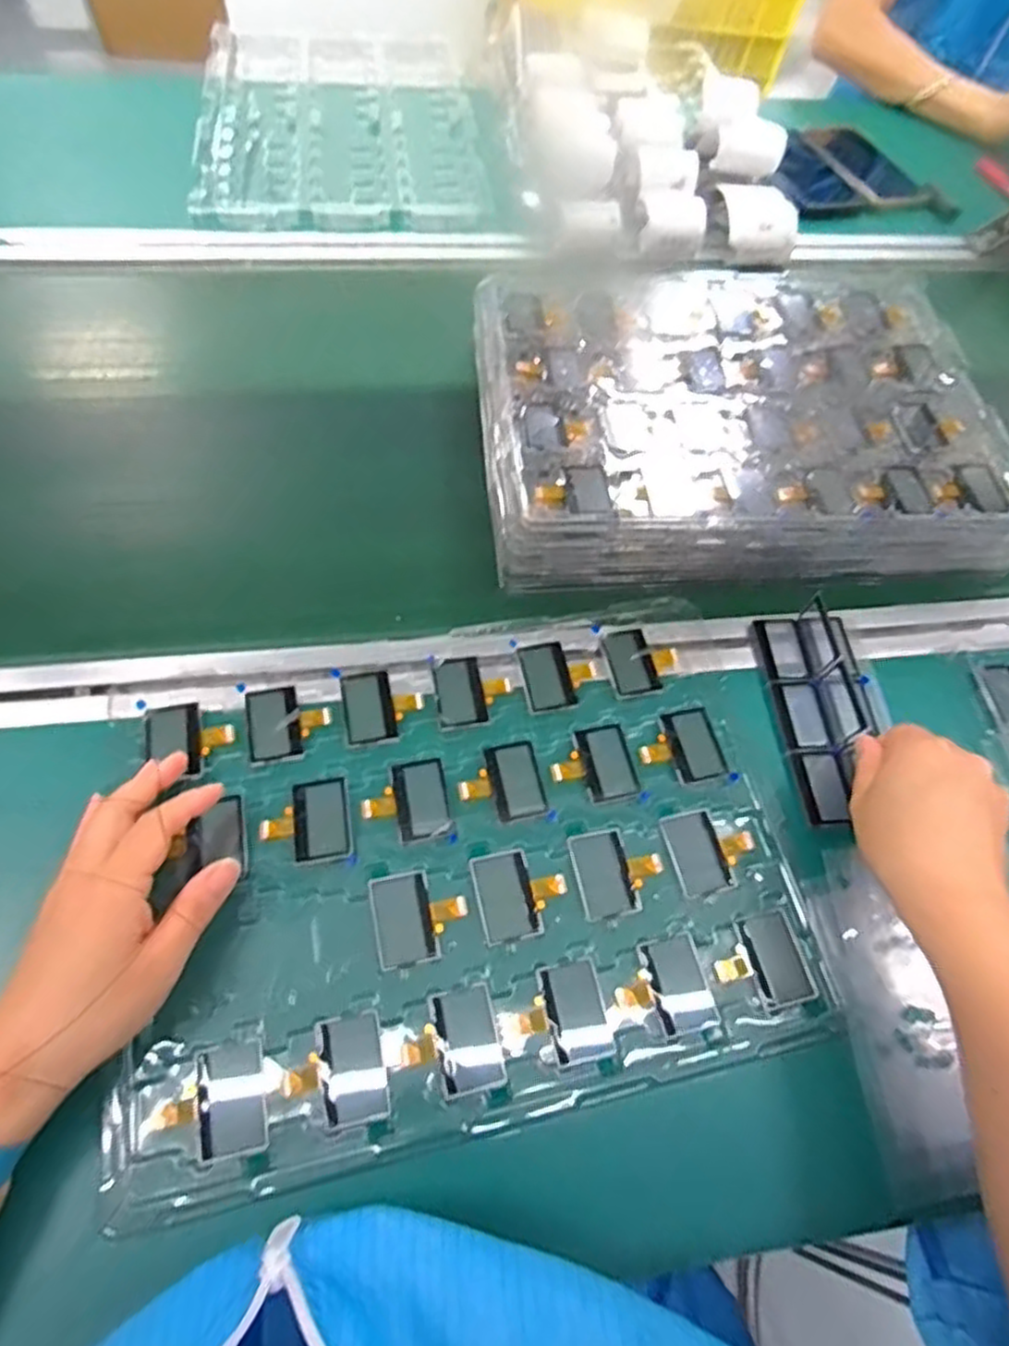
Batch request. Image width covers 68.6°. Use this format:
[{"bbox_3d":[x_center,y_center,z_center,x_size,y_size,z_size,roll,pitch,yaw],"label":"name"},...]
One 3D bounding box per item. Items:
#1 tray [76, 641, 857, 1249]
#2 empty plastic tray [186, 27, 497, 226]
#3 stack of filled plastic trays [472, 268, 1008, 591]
[{"bbox_3d":[-0.023,0.102,0.404,0.346,0.008,0.252,-10,62,-10],"label":"tray"},{"bbox_3d":[-0.167,-0.569,0.761,0.272,0.025,0.356,-5,62,-9],"label":"empty plastic tray"},{"bbox_3d":[0.172,-0.197,0.562,0.382,0.052,0.291,-3,61,-6],"label":"stack of filled plastic trays"}]

